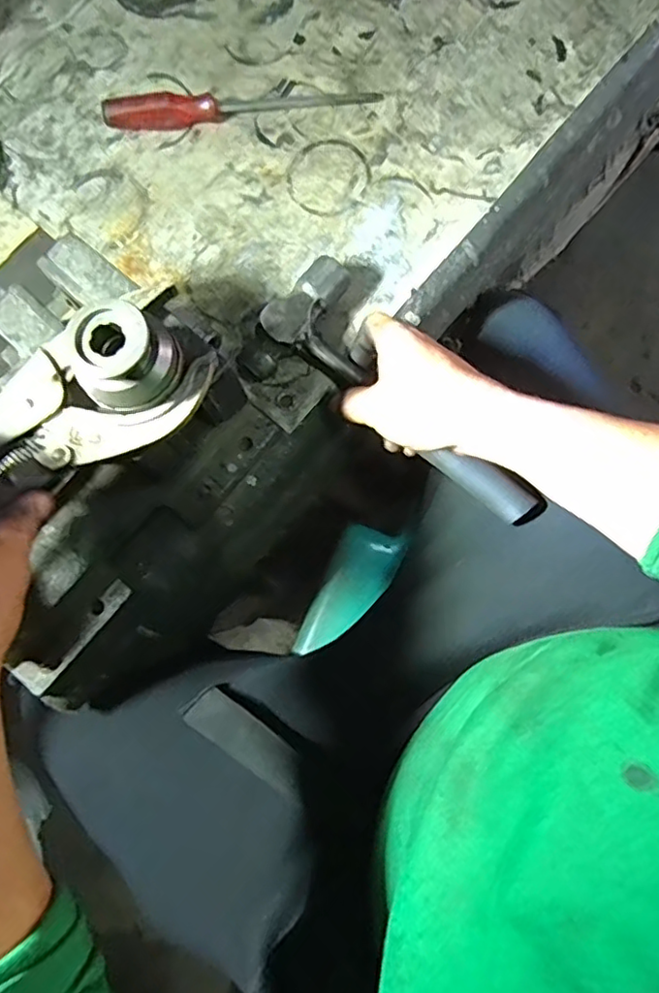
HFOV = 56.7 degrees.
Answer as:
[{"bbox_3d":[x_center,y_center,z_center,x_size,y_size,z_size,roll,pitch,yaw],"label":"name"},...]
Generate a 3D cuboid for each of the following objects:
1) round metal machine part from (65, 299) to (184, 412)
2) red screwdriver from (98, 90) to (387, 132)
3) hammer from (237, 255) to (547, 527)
[{"bbox_3d":[-0.114,-0.081,0.344,0.053,0.038,0.054,-2,80,0],"label":"round metal machine part"},{"bbox_3d":[-0.072,-0.326,0.505,0.225,0.023,0.019,-8,80,-1],"label":"red screwdriver"},{"bbox_3d":[0.053,-0.063,0.461,0.250,0.031,0.102,41,83,2],"label":"hammer"}]

